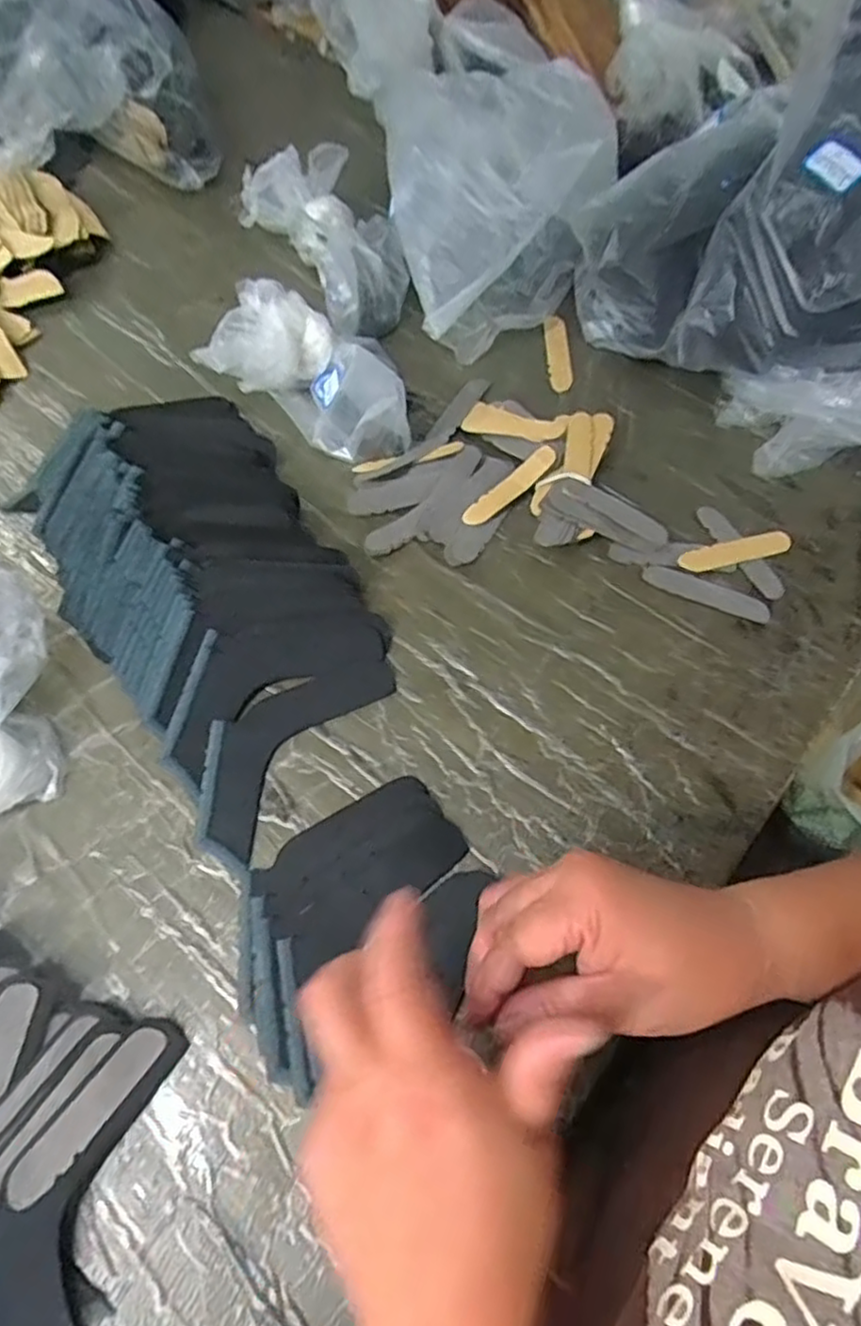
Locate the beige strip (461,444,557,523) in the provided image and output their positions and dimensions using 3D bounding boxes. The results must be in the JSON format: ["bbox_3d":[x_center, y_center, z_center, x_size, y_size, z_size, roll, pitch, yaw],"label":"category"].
[{"bbox_3d":[0.058,-0.128,0.512,0.081,0.010,0.015,-39,69,-2],"label":"beige strip"}]

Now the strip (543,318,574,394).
[{"bbox_3d":[0.106,-0.261,0.592,0.019,0.007,0.074,-5,71,5],"label":"strip"}]

